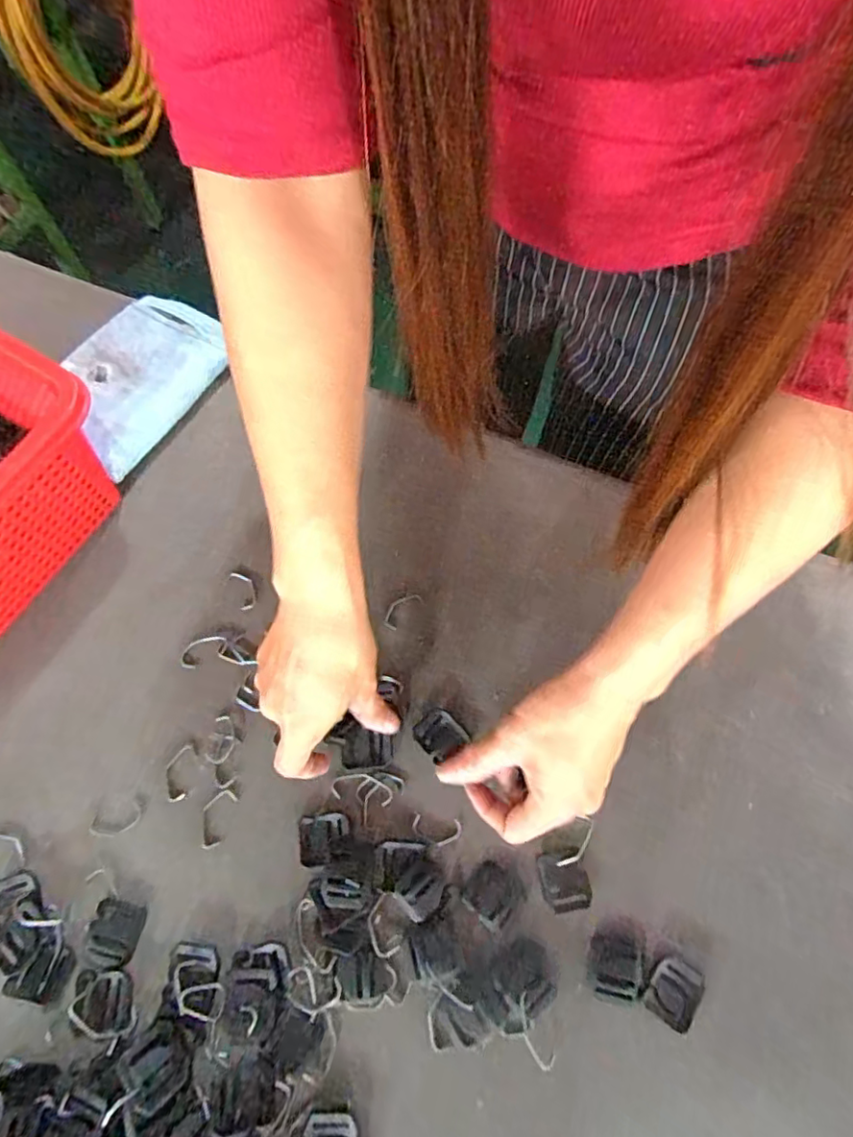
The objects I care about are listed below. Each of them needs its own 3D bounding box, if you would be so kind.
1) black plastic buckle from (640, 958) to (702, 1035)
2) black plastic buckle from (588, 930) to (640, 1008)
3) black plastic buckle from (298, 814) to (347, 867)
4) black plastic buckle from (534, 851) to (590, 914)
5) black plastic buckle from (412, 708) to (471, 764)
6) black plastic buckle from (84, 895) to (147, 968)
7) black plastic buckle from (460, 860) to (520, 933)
[{"bbox_3d":[0.146,0.250,0.349,0.030,0.004,0.034,30,71,12],"label":"black plastic buckle"},{"bbox_3d":[0.114,0.242,0.359,0.030,0.004,0.036,9,68,4],"label":"black plastic buckle"},{"bbox_3d":[-0.067,0.175,0.384,0.031,0.004,0.029,-7,68,-2],"label":"black plastic buckle"},{"bbox_3d":[0.086,0.196,0.370,0.031,0.004,0.034,-7,68,-2],"label":"black plastic buckle"},{"bbox_3d":[0.009,0.113,0.404,0.029,0.004,0.030,-36,72,-13],"label":"black plastic buckle"},{"bbox_3d":[-0.194,0.226,0.367,0.031,0.004,0.035,9,68,5],"label":"black plastic buckle"},{"bbox_3d":[0.040,0.203,0.369,0.031,0.004,0.030,38,73,15],"label":"black plastic buckle"}]

